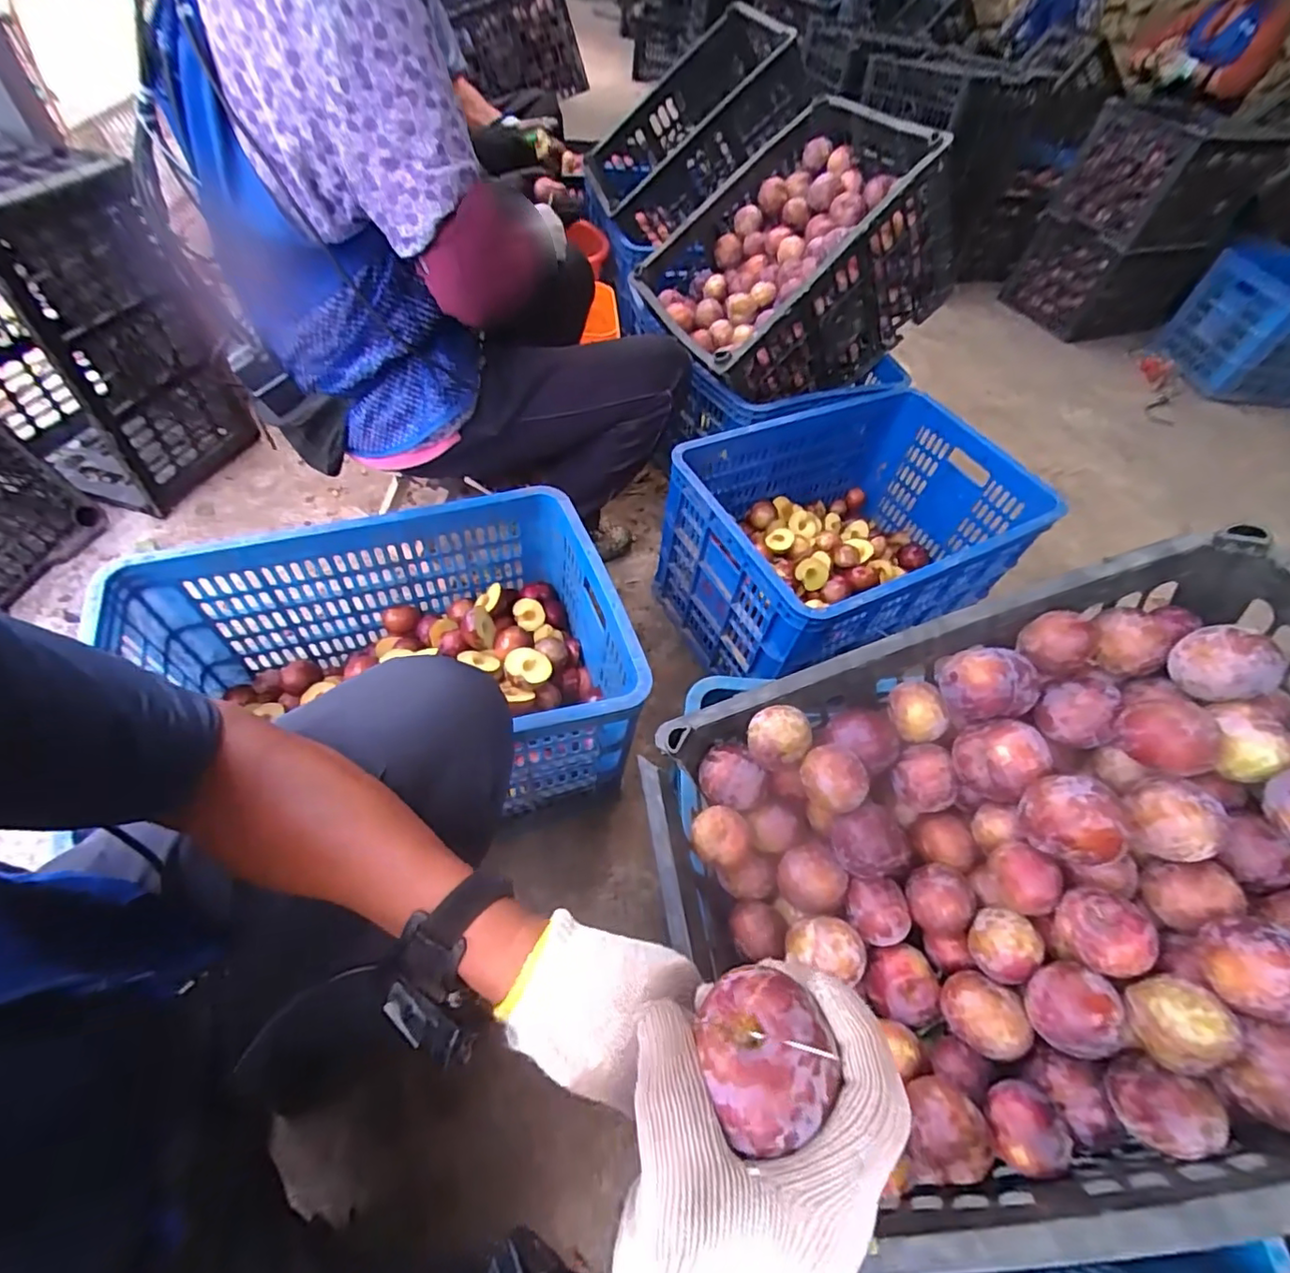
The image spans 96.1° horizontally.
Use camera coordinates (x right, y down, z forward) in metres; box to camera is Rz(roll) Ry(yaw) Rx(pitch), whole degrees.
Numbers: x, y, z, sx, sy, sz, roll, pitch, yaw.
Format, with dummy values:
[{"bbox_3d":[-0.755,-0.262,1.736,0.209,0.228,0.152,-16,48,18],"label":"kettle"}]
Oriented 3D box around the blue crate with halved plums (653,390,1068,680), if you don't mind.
[{"bbox_3d":[0.338,-0.167,0.989,0.556,0.270,0.372,-25,61,-19],"label":"blue crate with halved plums"}]

